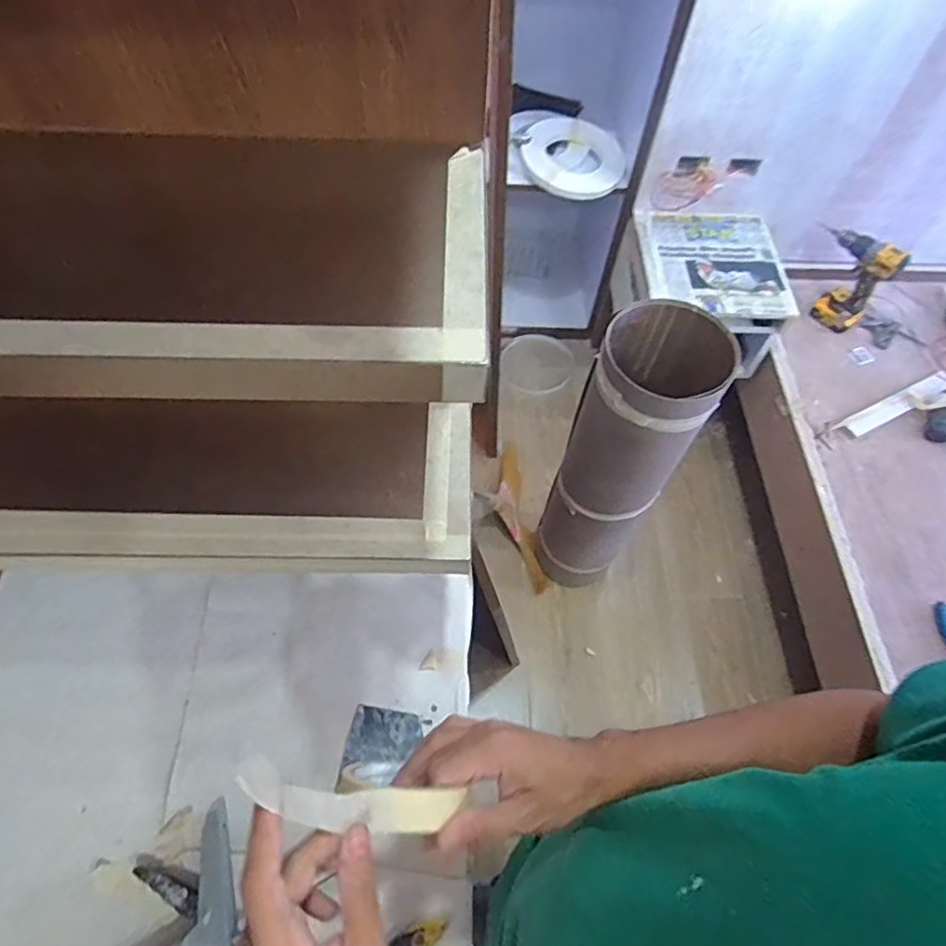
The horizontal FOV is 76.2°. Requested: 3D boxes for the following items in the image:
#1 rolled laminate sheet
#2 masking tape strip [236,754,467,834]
[{"bbox_3d":[0.310,0.004,1.346,0.209,0.859,0.222,30,64,14],"label":"rolled laminate sheet"},{"bbox_3d":[-0.075,0.207,0.378,0.153,0.030,0.029,31,53,-35],"label":"masking tape strip"}]

